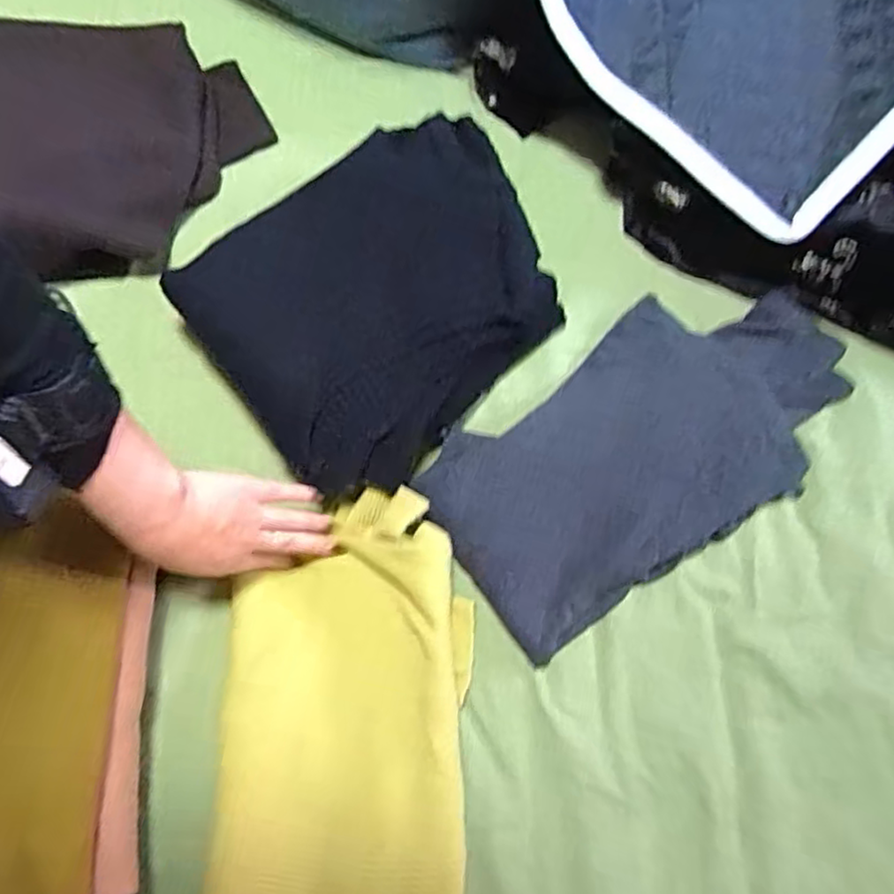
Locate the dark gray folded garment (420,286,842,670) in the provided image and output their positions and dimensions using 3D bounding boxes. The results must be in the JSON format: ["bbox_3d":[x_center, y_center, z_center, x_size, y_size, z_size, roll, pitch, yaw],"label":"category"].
[{"bbox_3d":[0.164,-0.007,0.546,0.367,0.025,0.194,-34,75,-11],"label":"dark gray folded garment"}]

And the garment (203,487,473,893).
[{"bbox_3d":[-0.067,0.248,0.466,0.169,0.054,0.428,-1,72,0],"label":"garment"}]

